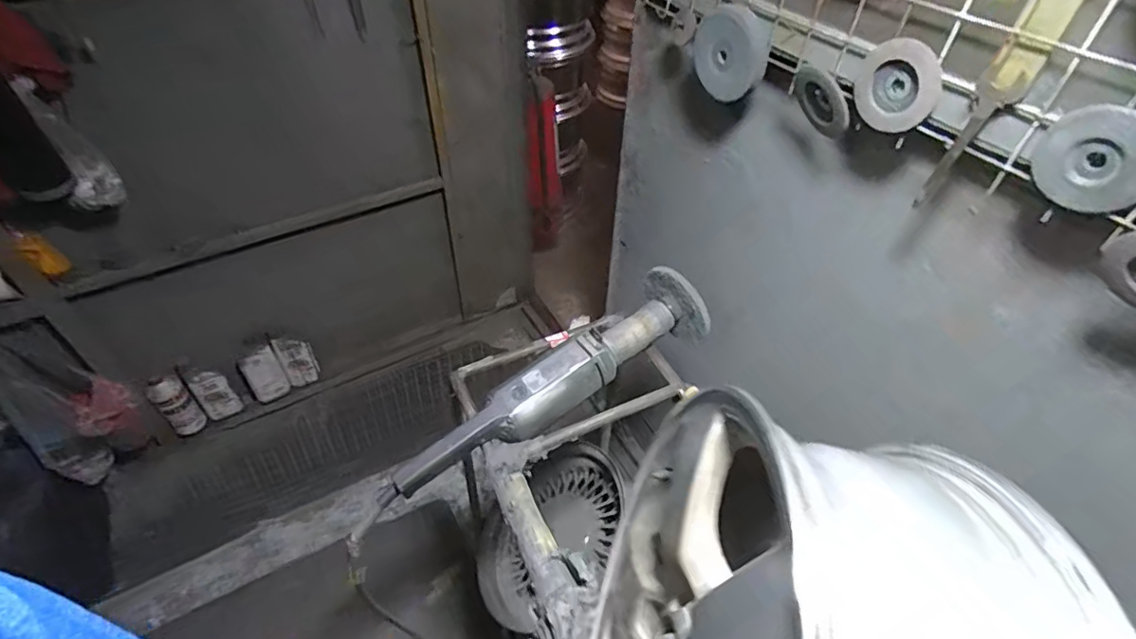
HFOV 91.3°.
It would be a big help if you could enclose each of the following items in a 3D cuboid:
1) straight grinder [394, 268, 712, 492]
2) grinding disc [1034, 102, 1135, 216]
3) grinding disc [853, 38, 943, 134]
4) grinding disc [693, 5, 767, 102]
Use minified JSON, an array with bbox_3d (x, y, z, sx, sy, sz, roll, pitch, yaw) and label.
[{"bbox_3d":[-0.013,0.083,0.860,0.549,0.100,0.116,-26,54,-26],"label":"straight grinder"},{"bbox_3d":[0.473,-0.143,0.497,0.011,0.087,0.093,-20,51,-22],"label":"grinding disc"},{"bbox_3d":[0.370,-0.260,0.626,0.015,0.090,0.093,-23,52,-24],"label":"grinding disc"},{"bbox_3d":[0.234,-0.386,0.809,0.032,0.110,0.139,-15,49,-18],"label":"grinding disc"}]

